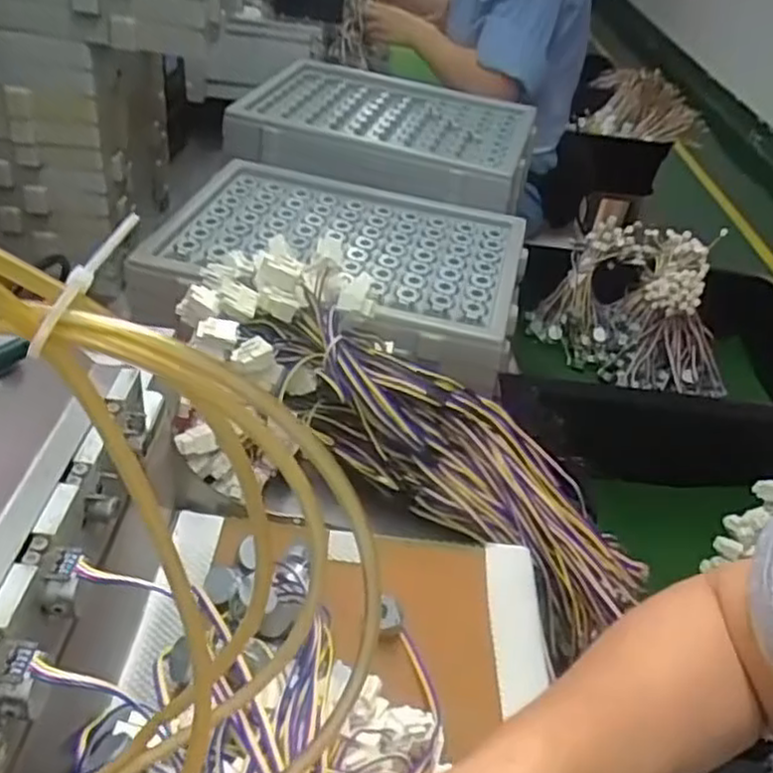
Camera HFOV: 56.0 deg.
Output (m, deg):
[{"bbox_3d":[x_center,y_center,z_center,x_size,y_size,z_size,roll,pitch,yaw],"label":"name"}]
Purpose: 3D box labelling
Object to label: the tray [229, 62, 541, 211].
[{"bbox_3d":[-0.001,-0.355,1.007,0.389,0.074,0.277,13,39,6],"label":"tray"}]

